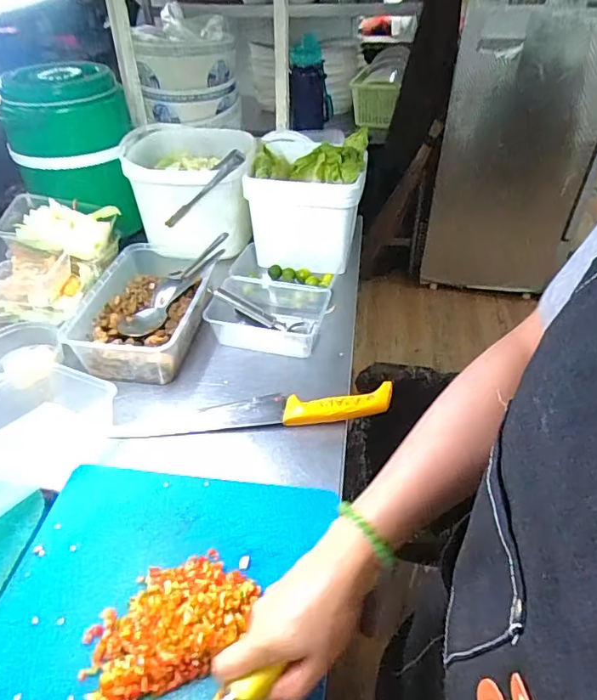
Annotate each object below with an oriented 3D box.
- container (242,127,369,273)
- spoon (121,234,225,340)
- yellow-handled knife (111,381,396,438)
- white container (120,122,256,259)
[{"bbox_3d":[0.023,-0.277,0.914,0.192,0.159,0.223,4,41,6],"label":"container"},{"bbox_3d":[-0.182,-0.104,0.767,0.055,0.033,0.244,16,44,19],"label":"spoon"},{"bbox_3d":[-0.053,0.074,0.635,0.338,0.021,0.049,-3,41,-2],"label":"yellow-handled knife"},{"bbox_3d":[-0.189,-0.300,0.925,0.224,0.154,0.257,-7,41,-6],"label":"white container"}]

